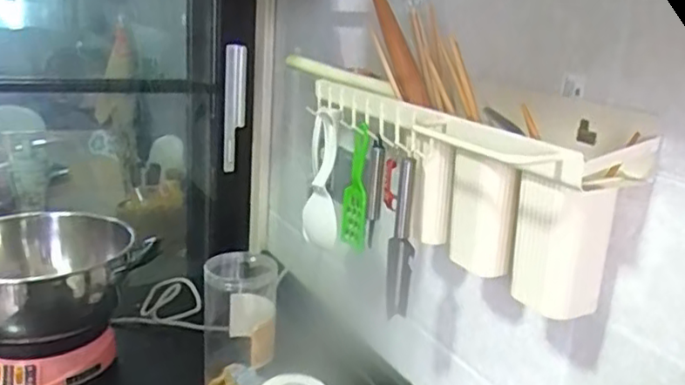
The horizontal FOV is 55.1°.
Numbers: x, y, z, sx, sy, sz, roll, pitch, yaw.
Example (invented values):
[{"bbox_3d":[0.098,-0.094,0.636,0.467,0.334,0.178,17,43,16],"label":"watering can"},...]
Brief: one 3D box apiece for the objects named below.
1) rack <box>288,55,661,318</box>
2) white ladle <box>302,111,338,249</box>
[{"bbox_3d":[0.103,-0.021,0.712,0.095,0.172,0.437,-7,19,-32],"label":"rack"},{"bbox_3d":[-0.028,-0.008,0.886,0.047,0.193,0.072,3,16,-2],"label":"white ladle"}]

